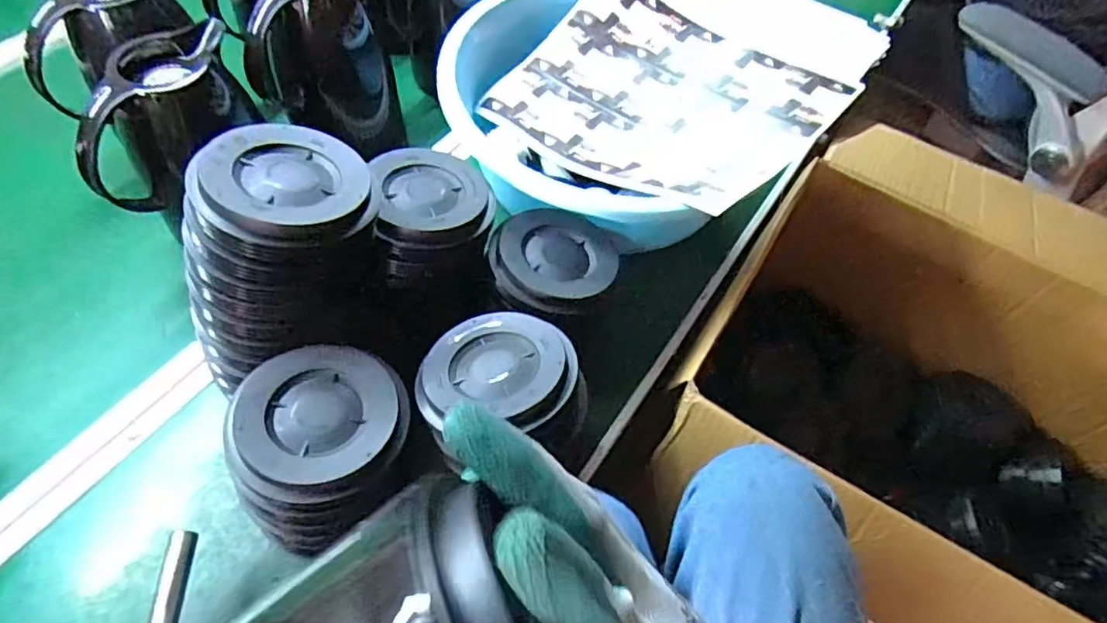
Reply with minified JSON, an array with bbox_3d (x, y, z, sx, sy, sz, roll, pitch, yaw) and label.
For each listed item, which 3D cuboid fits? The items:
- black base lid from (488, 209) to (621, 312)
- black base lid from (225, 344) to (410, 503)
[{"bbox_3d":[0.001,-0.051,0.548,0.111,0.020,0.101,2,56,-3],"label":"black base lid"},{"bbox_3d":[-0.164,0.073,0.427,0.109,0.019,0.112,2,56,-3],"label":"black base lid"}]

